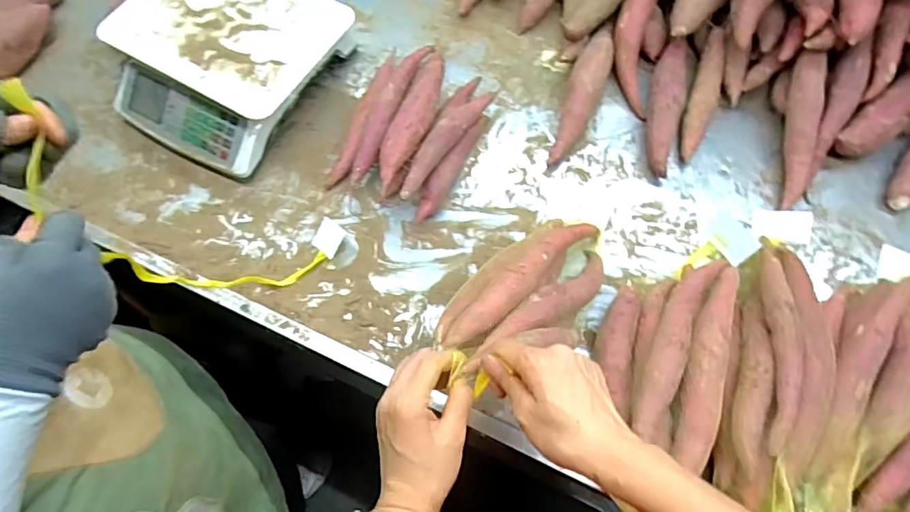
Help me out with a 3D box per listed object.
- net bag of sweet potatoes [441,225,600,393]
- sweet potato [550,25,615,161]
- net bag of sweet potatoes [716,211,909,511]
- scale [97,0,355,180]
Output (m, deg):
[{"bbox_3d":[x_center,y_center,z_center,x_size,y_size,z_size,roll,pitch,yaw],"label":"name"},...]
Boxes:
[{"bbox_3d":[0.086,0.040,0.564,0.123,0.055,0.277,41,43,15],"label":"net bag of sweet potatoes"},{"bbox_3d":[0.177,-0.225,0.737,0.049,0.044,0.234,22,70,9],"label":"sweet potato"},{"bbox_3d":[0.387,0.109,0.564,0.165,0.098,0.357,23,70,9],"label":"net bag of sweet potatoes"},{"bbox_3d":[-0.330,-0.283,0.748,0.290,0.083,0.282,30,72,12],"label":"scale"}]

